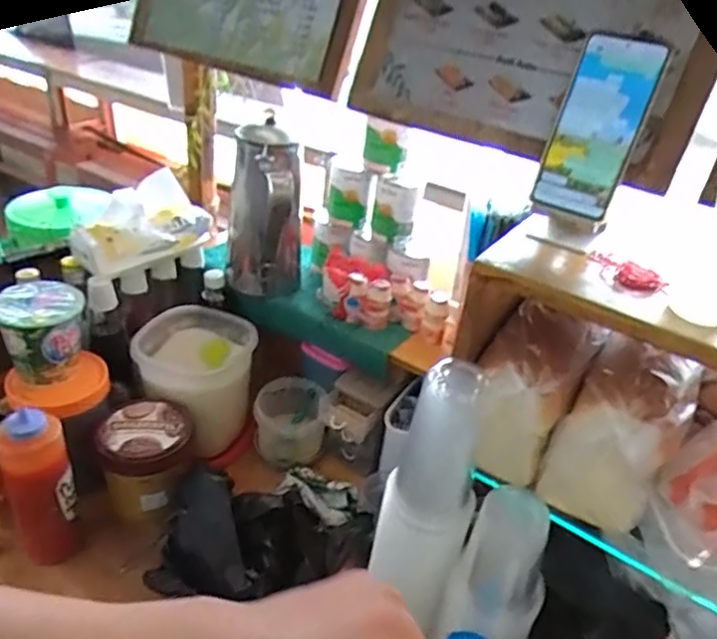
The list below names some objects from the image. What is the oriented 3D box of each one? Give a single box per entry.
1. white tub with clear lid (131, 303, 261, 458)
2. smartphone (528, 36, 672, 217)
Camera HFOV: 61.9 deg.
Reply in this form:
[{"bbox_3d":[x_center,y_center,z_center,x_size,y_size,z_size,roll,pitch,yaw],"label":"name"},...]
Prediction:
[{"bbox_3d":[-0.251,0.092,0.956,0.167,0.171,0.156,4,33,-3],"label":"white tub with clear lid"},{"bbox_3d":[0.212,-0.170,0.533,0.071,0.152,0.009,22,17,19],"label":"smartphone"}]

